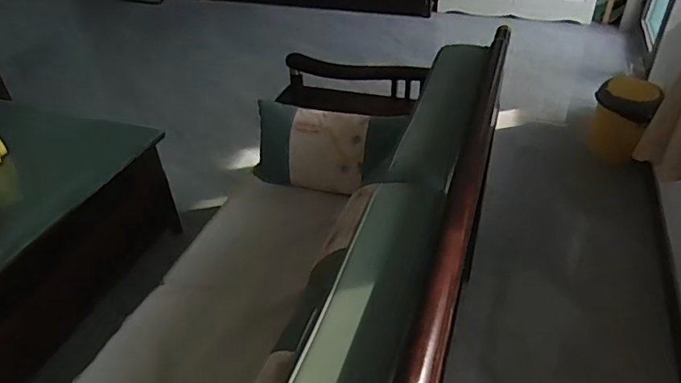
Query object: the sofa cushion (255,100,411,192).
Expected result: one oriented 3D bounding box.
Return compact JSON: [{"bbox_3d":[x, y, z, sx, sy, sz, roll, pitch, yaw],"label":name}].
[{"bbox_3d":[-0.068,-0.136,1.642,0.467,0.271,0.120,11,6,12],"label":"sofa cushion"}]

